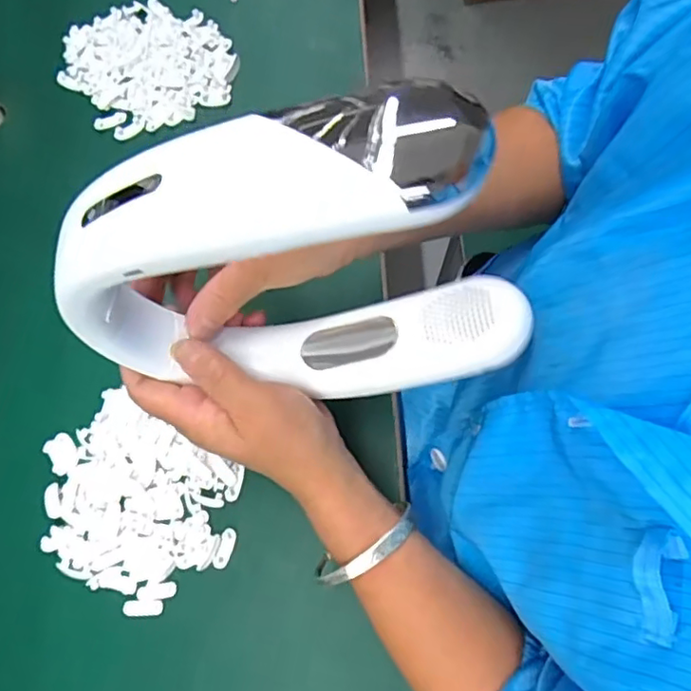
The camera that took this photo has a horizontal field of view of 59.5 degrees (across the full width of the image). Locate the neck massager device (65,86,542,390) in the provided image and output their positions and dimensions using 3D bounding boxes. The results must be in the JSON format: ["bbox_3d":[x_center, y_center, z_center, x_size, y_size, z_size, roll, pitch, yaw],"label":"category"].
[{"bbox_3d":[-0.013,-0.027,0.273,0.208,0.180,0.071,-1,77,1],"label":"neck massager device"}]

